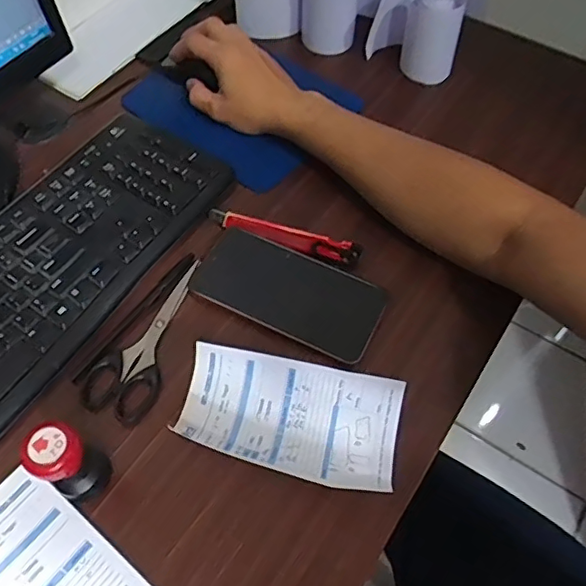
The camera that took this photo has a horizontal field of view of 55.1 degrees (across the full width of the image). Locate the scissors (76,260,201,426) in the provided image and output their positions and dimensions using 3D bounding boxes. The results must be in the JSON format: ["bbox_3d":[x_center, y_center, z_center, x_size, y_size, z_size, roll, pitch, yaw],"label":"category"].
[{"bbox_3d":[-0.108,0.040,0.466,0.059,0.010,0.150,32,63,14],"label":"scissors"}]

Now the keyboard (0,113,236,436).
[{"bbox_3d":[-0.232,0.000,0.473,0.156,0.015,0.421,33,64,14],"label":"keyboard"}]

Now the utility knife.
[{"bbox_3d":[-0.009,-0.055,0.512,0.143,0.016,0.019,20,61,7],"label":"utility knife"}]

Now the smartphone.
[{"bbox_3d":[-0.005,-0.003,0.486,0.161,0.007,0.077,25,62,10],"label":"smartphone"}]

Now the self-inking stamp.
[{"bbox_3d":[-0.150,0.114,0.377,0.037,0.072,0.035,1,58,-1],"label":"self-inking stamp"}]

